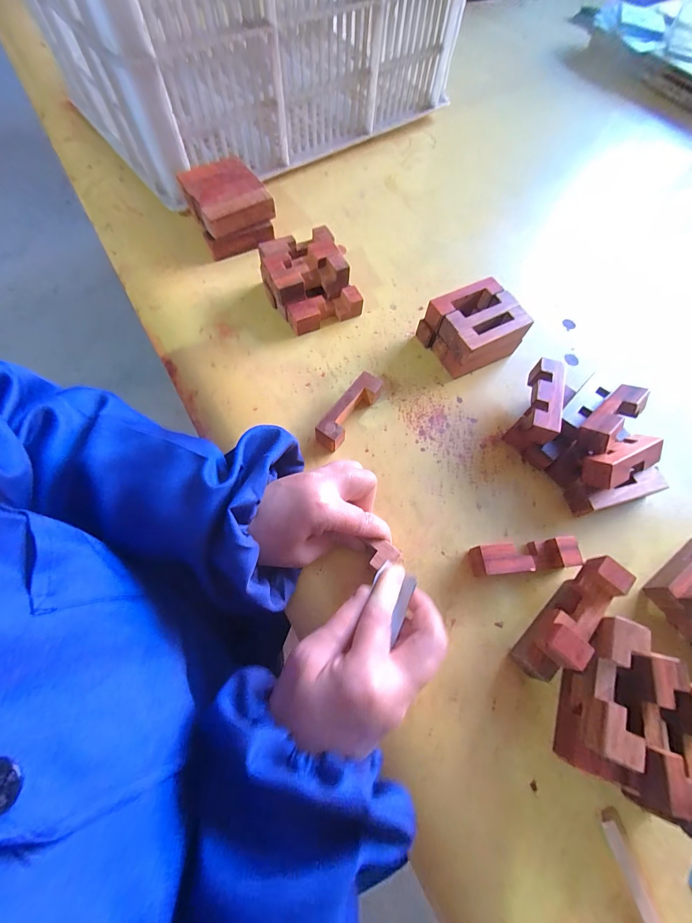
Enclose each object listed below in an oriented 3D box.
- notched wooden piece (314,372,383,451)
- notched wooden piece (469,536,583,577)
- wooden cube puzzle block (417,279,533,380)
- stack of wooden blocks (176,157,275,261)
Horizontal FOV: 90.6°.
[{"bbox_3d":[0.003,-0.045,0.310,0.022,0.025,0.078,33,71,11],"label":"notched wooden piece"},{"bbox_3d":[0.135,0.074,0.263,0.078,0.024,0.021,-5,68,-4],"label":"notched wooden piece"},{"bbox_3d":[0.125,-0.130,0.339,0.077,0.045,0.067,-28,71,-12],"label":"wooden cube puzzle block"},{"bbox_3d":[-0.134,-0.291,0.393,0.080,0.047,0.092,-26,71,-11],"label":"stack of wooden blocks"}]

